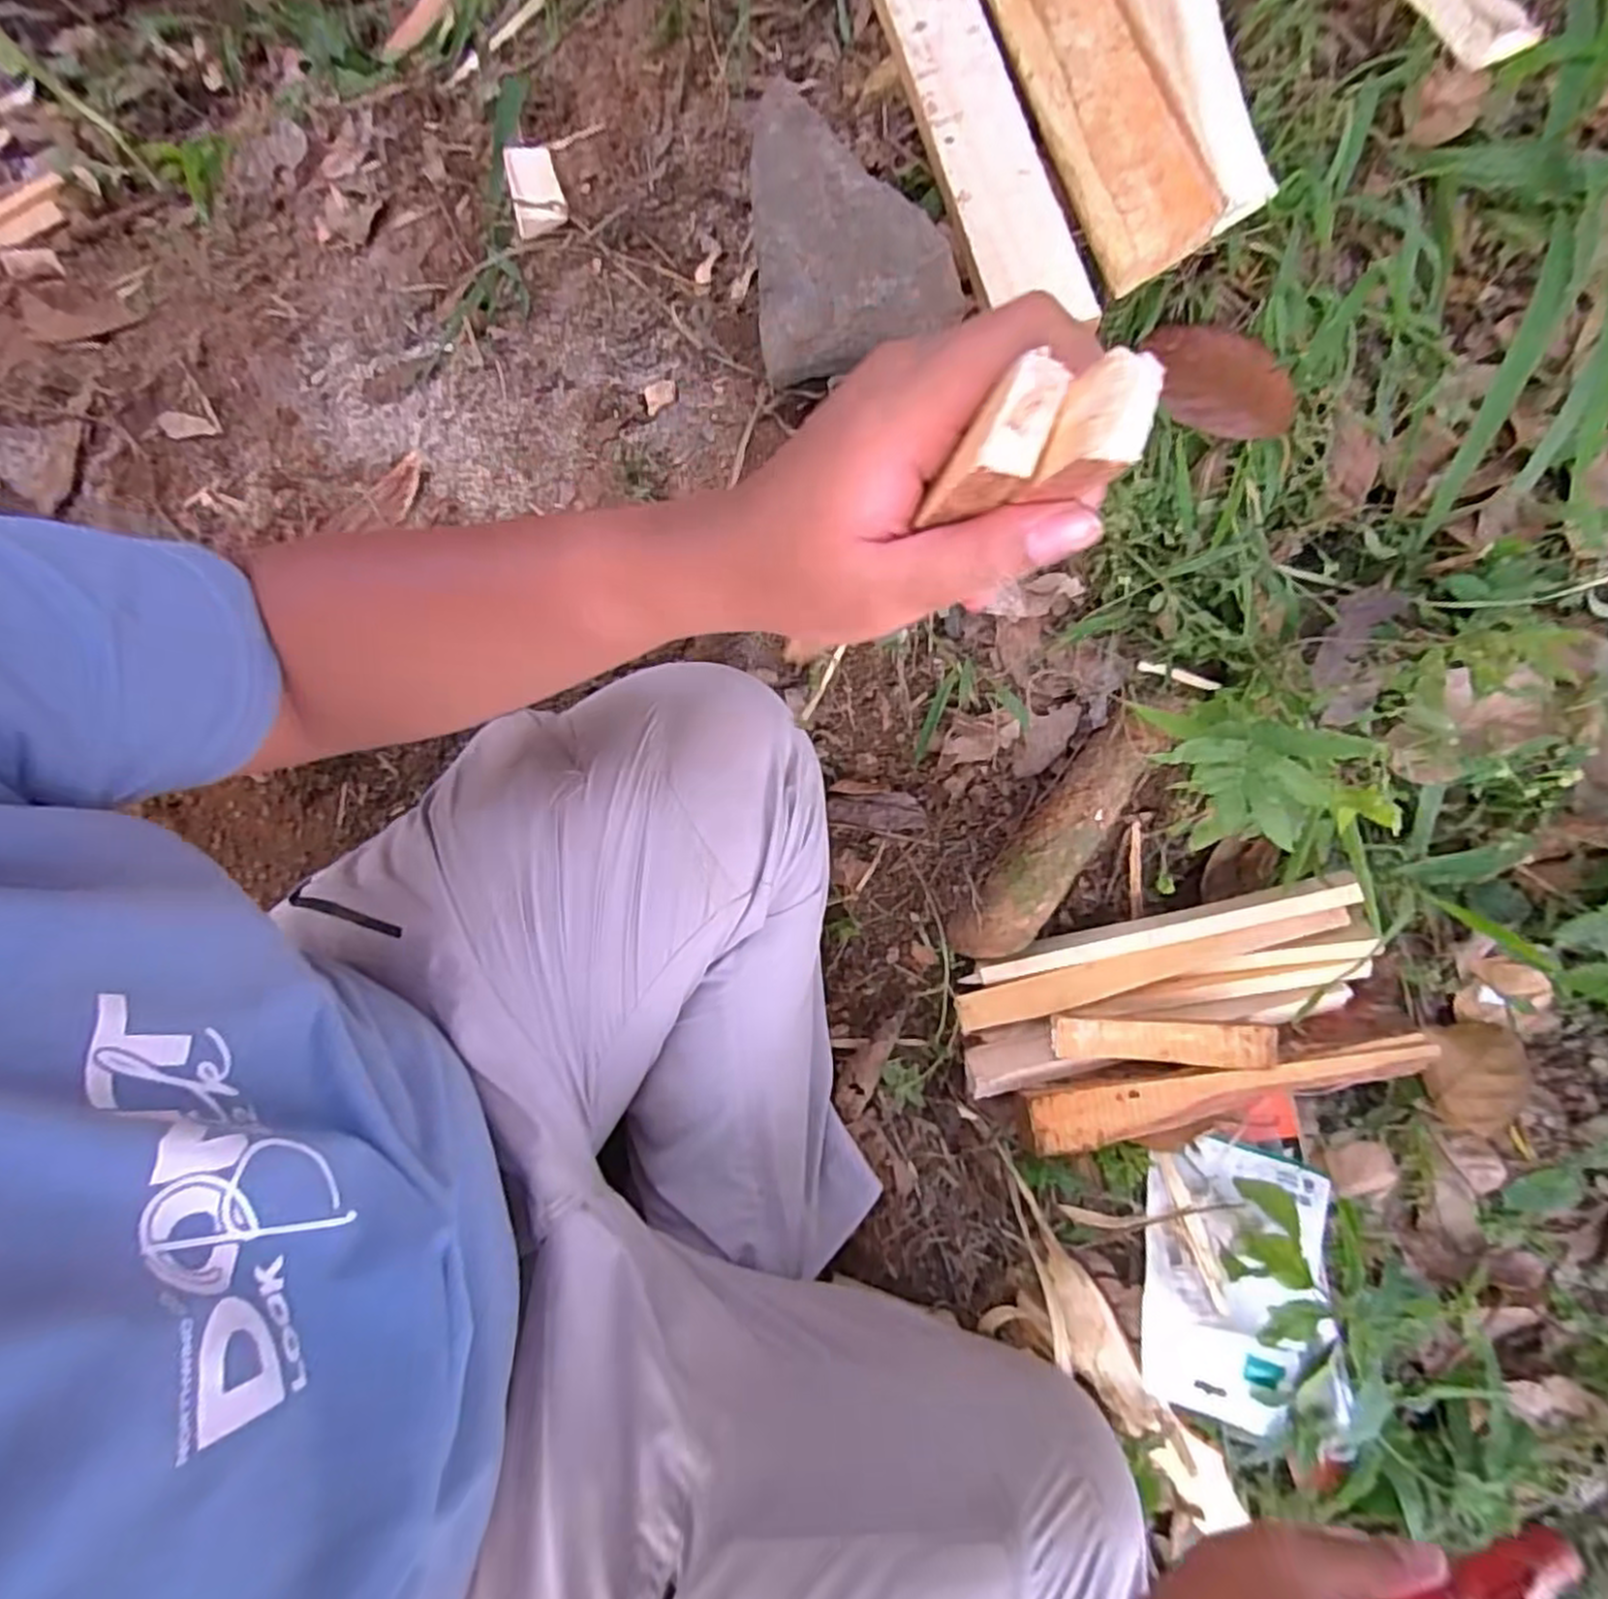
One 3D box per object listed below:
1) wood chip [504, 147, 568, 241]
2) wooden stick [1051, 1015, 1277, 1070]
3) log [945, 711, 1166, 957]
[{"bbox_3d":[-0.204,-0.466,0.567,0.039,0.007,0.080,-15,78,6],"label":"wood chip"},{"bbox_3d":[0.273,0.183,0.562,0.171,0.009,0.033,4,85,-3],"label":"wooden stick"},{"bbox_3d":[0.168,0.036,0.522,0.057,0.043,0.207,36,108,13],"label":"log"}]

